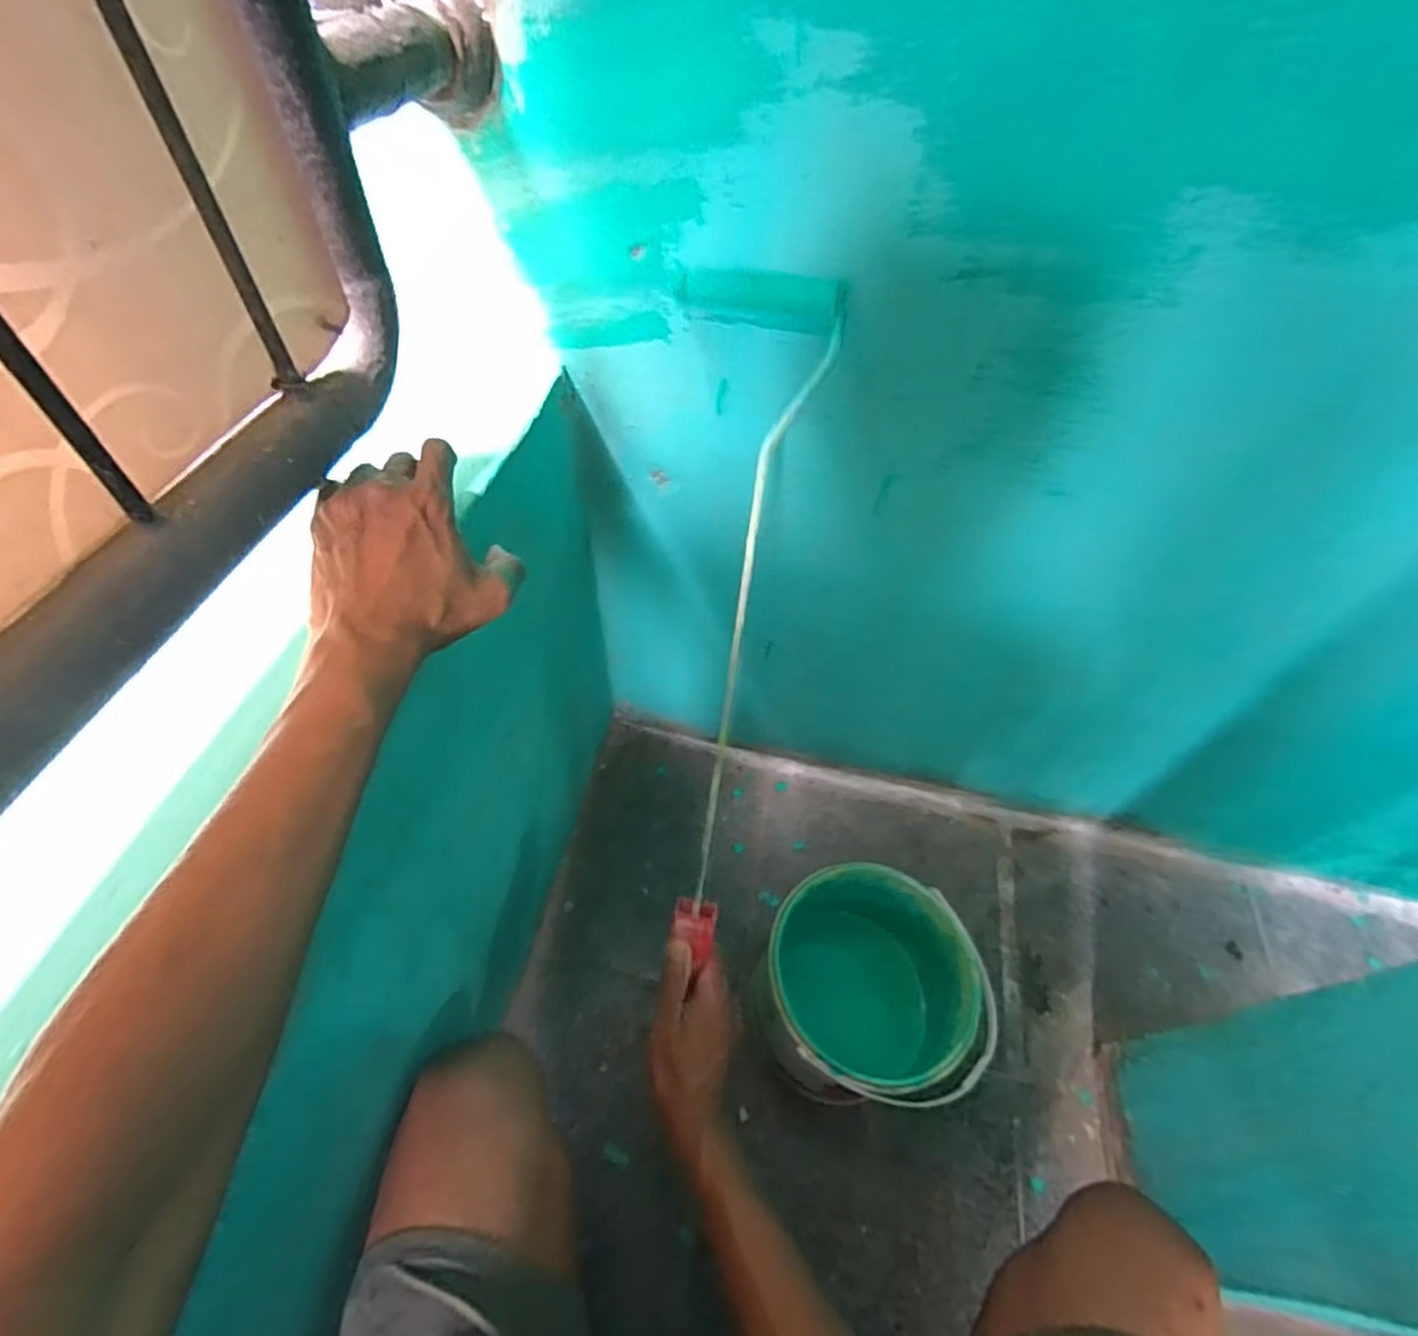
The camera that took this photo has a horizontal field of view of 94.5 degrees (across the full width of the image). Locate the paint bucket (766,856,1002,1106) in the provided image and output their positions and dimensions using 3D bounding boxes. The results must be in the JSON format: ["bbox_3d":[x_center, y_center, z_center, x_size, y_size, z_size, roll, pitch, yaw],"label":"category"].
[{"bbox_3d":[0.150,0.328,0.665,0.196,0.204,0.193,2,53,-3],"label":"paint bucket"}]

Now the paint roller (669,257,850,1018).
[{"bbox_3d":[0.008,-0.030,0.475,0.108,0.040,0.489,8,95,2],"label":"paint roller"}]

